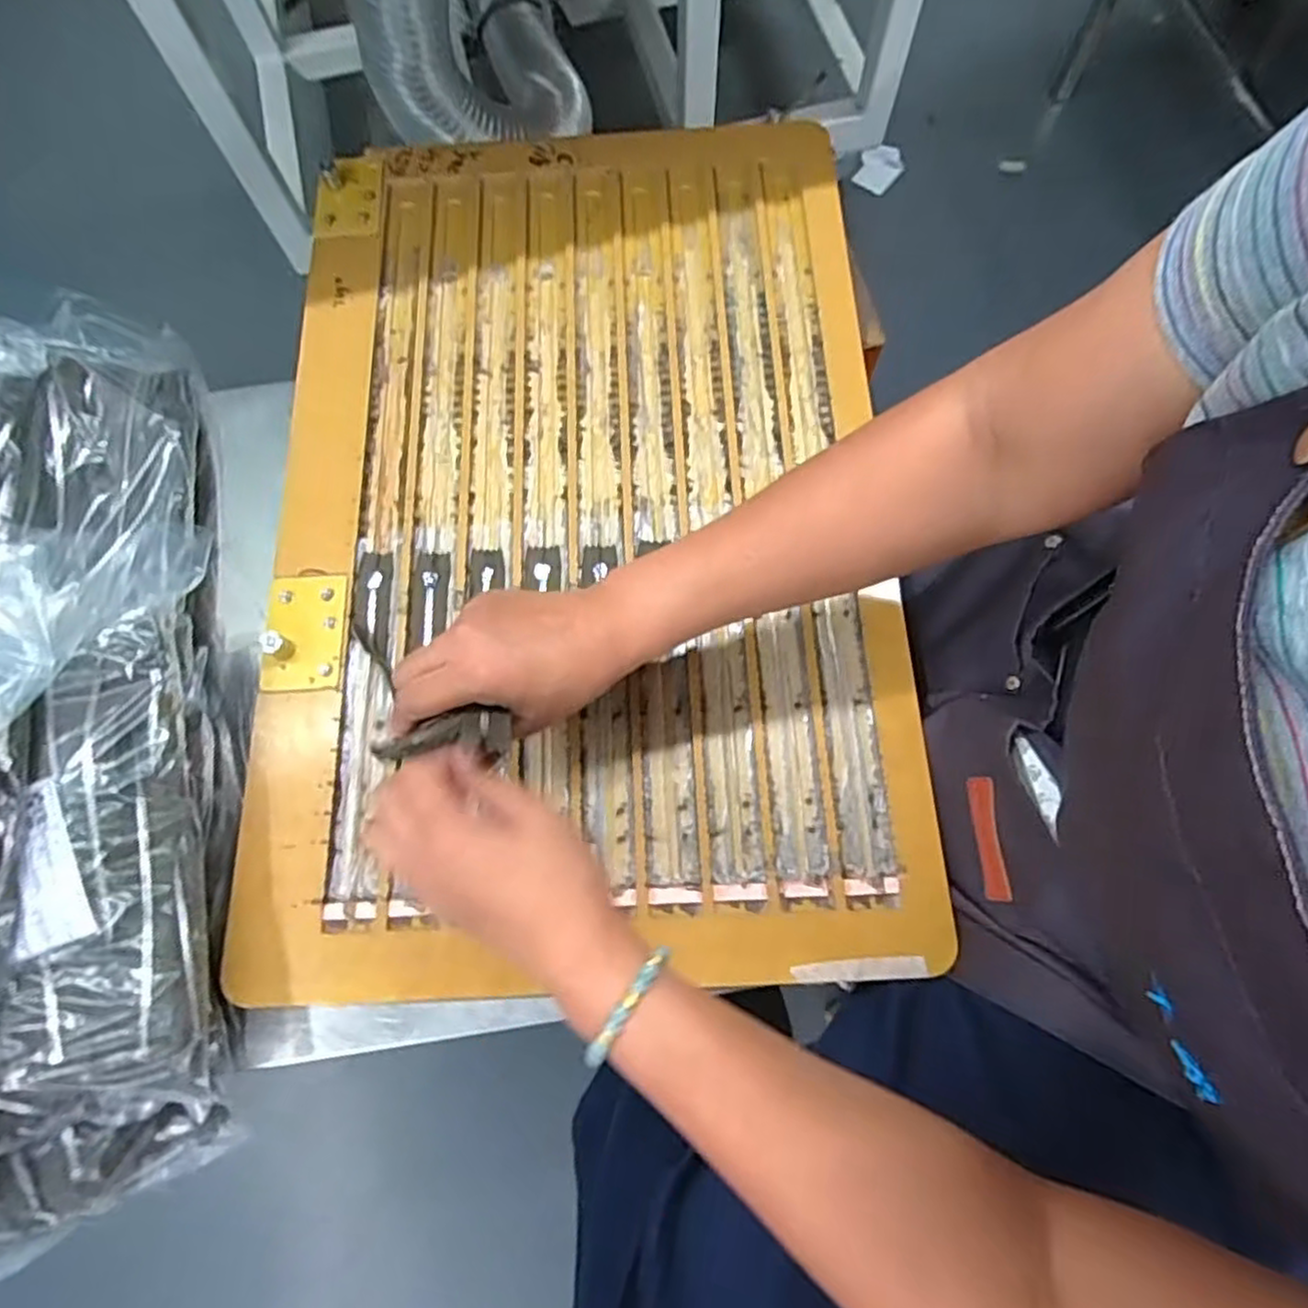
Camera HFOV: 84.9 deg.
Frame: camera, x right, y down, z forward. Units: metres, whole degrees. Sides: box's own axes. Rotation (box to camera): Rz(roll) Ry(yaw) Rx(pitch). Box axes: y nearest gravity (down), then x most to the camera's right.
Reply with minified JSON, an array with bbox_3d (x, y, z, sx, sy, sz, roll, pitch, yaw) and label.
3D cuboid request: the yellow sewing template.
[{"bbox_3d":[-0.056,-0.125,0.538,0.446,0.014,0.678,-2,72,2],"label":"yellow sewing template"}]

